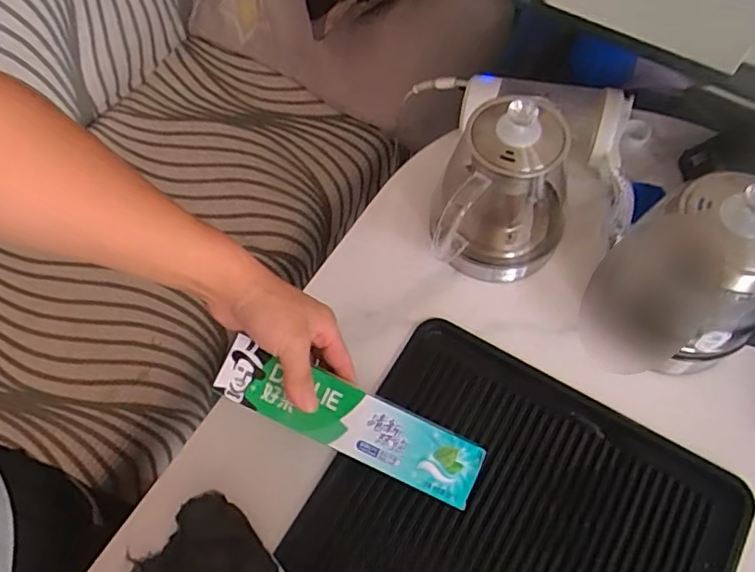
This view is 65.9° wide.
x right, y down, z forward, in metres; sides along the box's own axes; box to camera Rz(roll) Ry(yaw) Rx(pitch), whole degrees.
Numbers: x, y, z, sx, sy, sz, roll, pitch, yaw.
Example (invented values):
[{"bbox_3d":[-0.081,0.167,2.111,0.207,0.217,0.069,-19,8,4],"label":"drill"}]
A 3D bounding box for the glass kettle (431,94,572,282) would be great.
[{"bbox_3d":[0.123,-0.092,0.564,0.134,0.171,0.127,-1,63,2],"label":"glass kettle"}]

